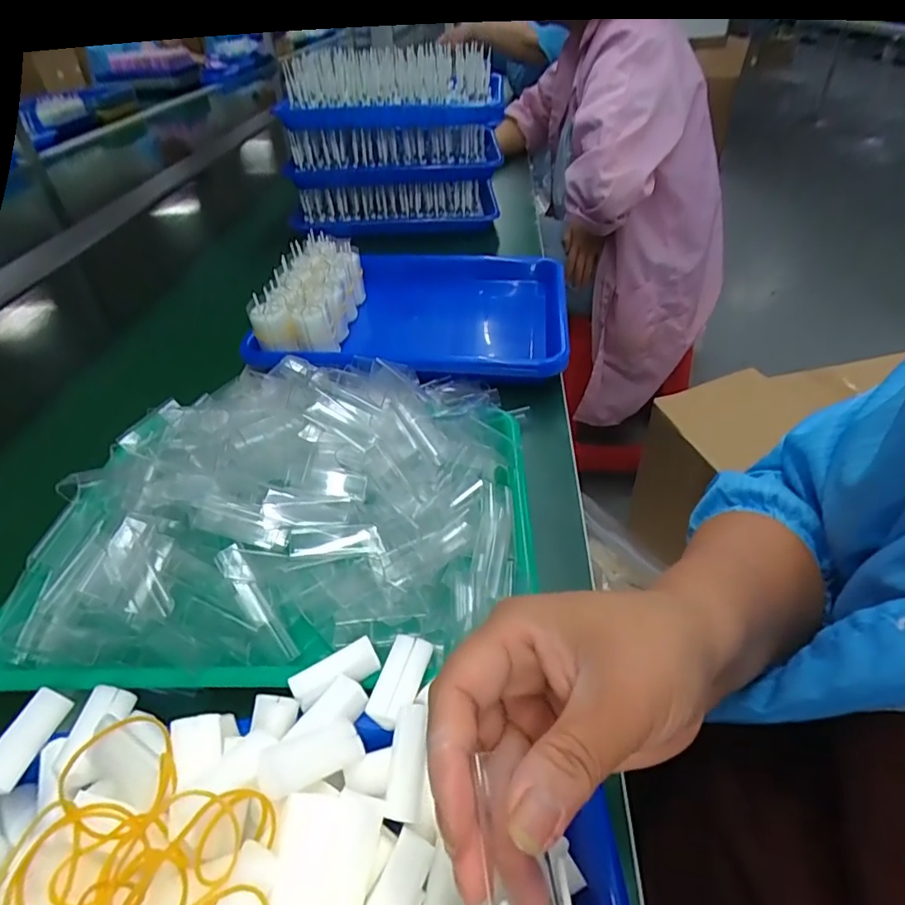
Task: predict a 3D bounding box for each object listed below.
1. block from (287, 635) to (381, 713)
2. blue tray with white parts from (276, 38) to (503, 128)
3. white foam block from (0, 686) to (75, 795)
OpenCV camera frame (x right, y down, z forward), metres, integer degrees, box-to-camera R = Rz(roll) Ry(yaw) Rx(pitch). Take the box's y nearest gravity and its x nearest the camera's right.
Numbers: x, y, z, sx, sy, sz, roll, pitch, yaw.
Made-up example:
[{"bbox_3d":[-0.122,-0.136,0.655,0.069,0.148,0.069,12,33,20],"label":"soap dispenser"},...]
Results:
[{"bbox_3d":[-0.061,0.116,0.285,0.045,0.015,0.014,-26,46,-24],"label":"block"},{"bbox_3d":[-0.081,-0.520,0.767,0.295,0.078,0.172,7,42,11],"label":"blue tray with white parts"},{"bbox_3d":[-0.210,0.140,0.266,0.016,0.014,0.046,3,42,7],"label":"white foam block"}]

